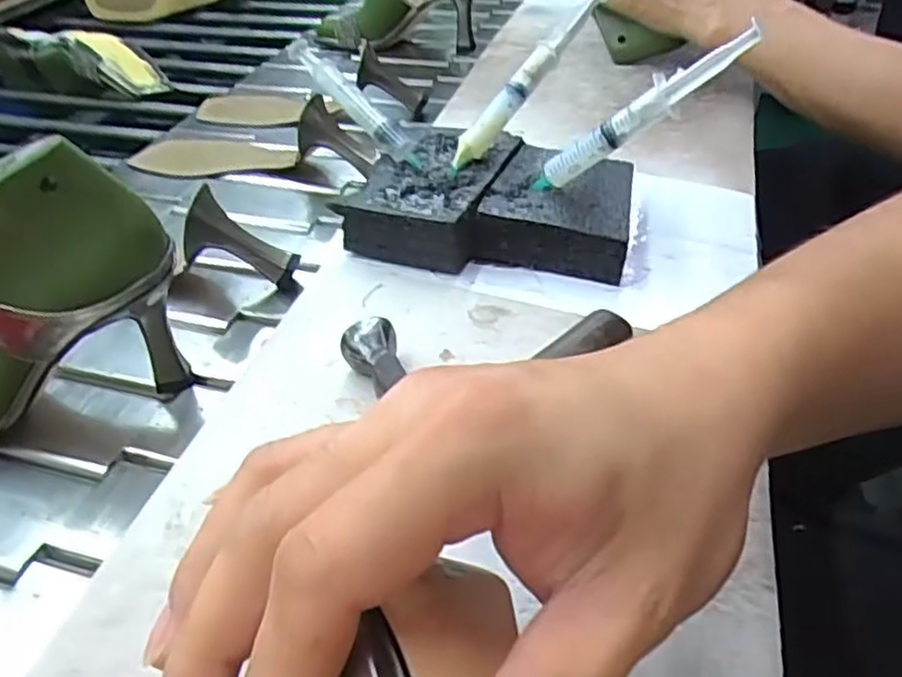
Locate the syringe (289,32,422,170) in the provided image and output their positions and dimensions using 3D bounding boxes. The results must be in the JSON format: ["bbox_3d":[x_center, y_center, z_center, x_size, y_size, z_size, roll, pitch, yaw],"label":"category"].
[{"bbox_3d":[-0.063,-0.154,0.477,0.120,0.023,0.014,46,54,11],"label":"syringe"}]

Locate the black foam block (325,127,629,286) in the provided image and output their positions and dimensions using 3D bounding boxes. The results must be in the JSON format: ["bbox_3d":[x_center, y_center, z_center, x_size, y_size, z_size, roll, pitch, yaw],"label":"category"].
[{"bbox_3d":[0.030,-0.084,0.457,0.163,0.038,0.120,10,41,15],"label":"black foam block"}]

